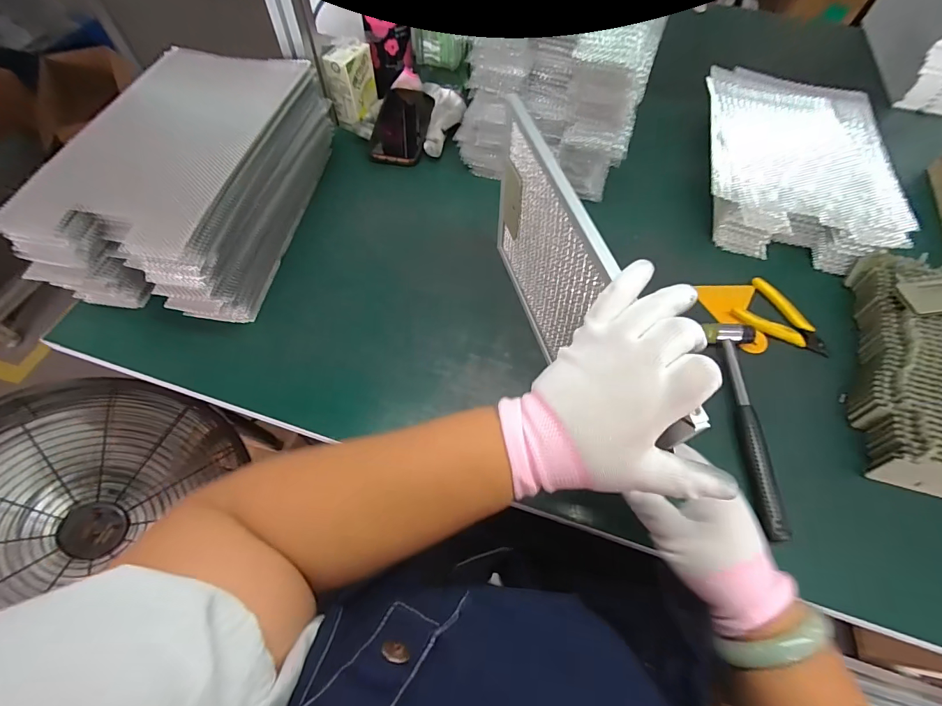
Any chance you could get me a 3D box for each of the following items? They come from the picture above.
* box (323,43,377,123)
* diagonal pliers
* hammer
[{"bbox_3d":[-0.185,-0.426,0.646,0.048,0.087,0.076,28,64,12],"label":"box"},{"bbox_3d":[0.383,-0.035,0.510,0.079,0.021,0.112,-35,68,-19],"label":"diagonal pliers"},{"bbox_3d":[0.302,0.073,0.445,0.054,0.024,0.235,4,61,0],"label":"hammer"}]

